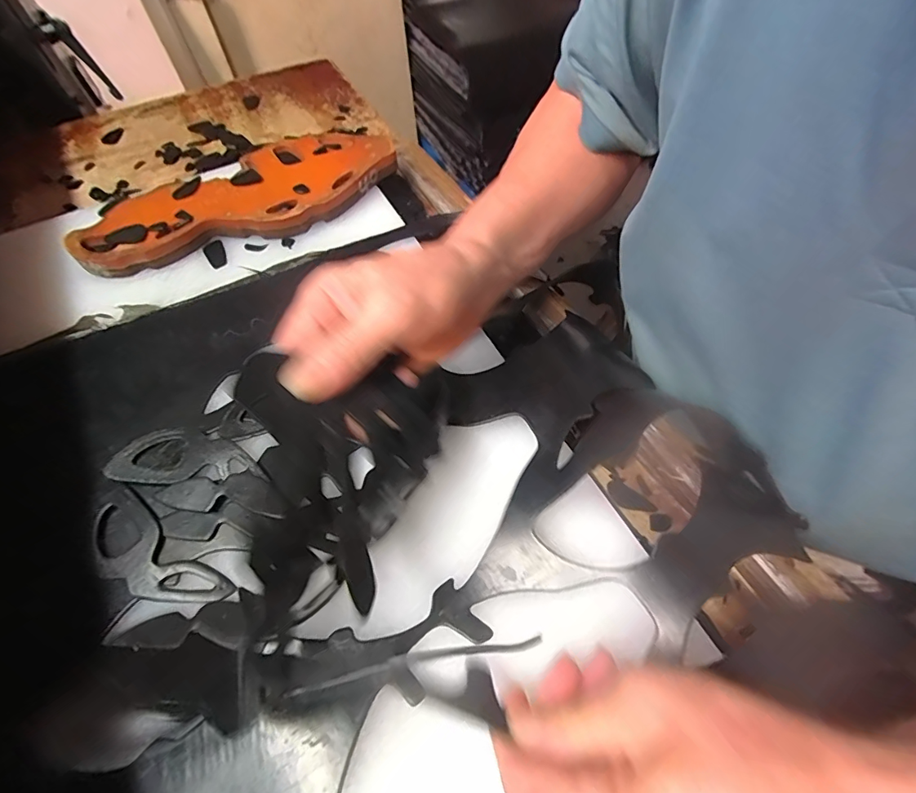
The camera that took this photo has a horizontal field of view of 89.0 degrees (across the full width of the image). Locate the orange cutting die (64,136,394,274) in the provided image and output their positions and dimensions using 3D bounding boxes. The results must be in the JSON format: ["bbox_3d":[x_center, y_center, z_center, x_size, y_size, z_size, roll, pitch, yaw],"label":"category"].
[{"bbox_3d":[-0.202,-0.188,0.447,0.290,0.029,0.107,-22,60,-11],"label":"orange cutting die"}]

